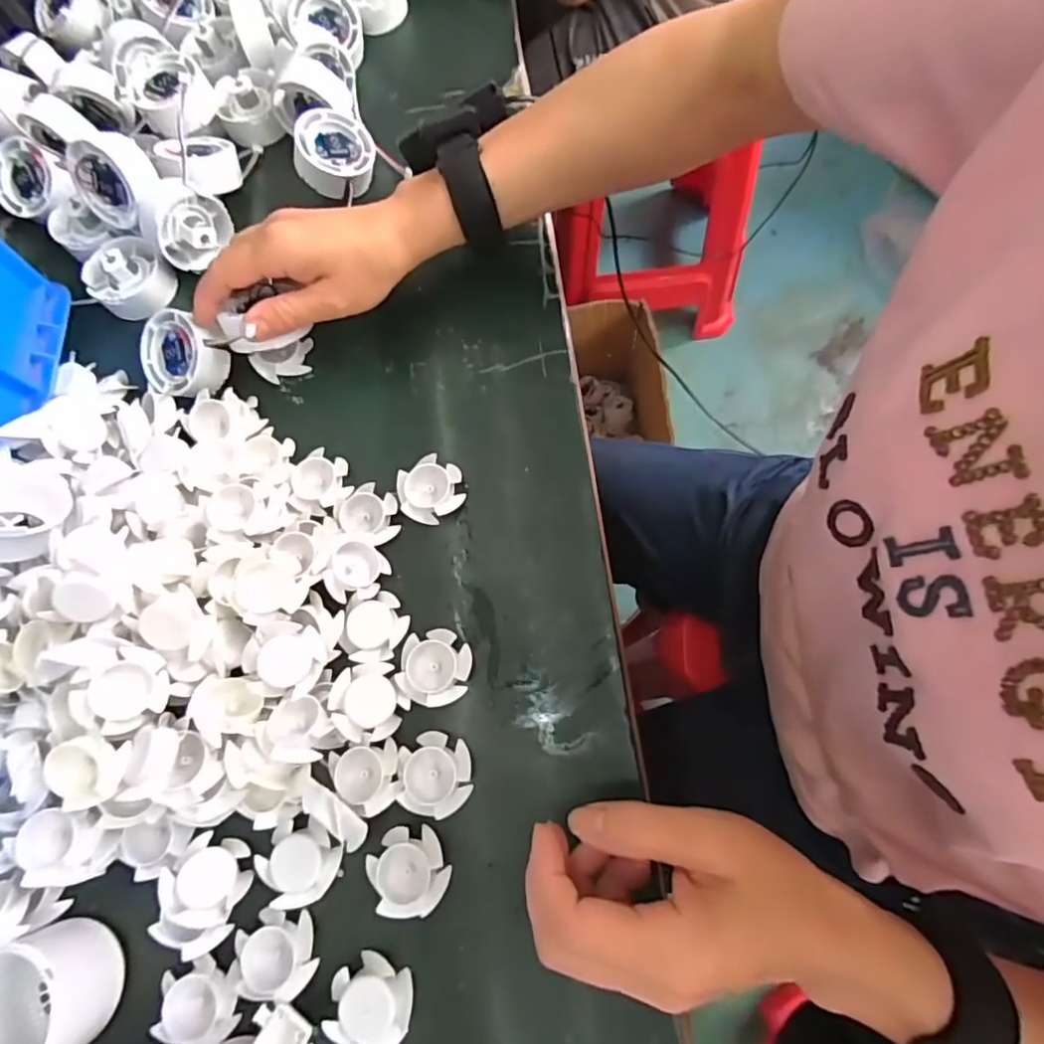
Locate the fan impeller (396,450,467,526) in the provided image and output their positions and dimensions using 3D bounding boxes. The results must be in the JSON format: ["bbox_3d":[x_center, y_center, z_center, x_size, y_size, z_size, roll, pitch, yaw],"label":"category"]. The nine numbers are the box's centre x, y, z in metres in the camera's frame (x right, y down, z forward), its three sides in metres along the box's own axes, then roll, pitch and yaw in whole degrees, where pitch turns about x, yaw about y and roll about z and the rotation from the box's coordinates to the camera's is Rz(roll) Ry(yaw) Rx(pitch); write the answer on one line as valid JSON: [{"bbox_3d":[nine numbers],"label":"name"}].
[{"bbox_3d":[-0.055,-0.020,0.354,0.040,0.010,0.037,-2,72,5],"label":"fan impeller"}]

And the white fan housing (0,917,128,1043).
[{"bbox_3d":[-0.241,0.235,0.283,0.064,0.042,0.059,-2,72,5],"label":"white fan housing"}]

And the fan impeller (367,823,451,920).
[{"bbox_3d":[-0.058,0.178,0.295,0.038,0.012,0.039,-33,72,-6],"label":"fan impeller"}]

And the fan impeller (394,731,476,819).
[{"bbox_3d":[-0.046,0.132,0.305,0.038,0.012,0.040,-2,72,5],"label":"fan impeller"}]

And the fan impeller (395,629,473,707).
[{"bbox_3d":[-0.048,0.080,0.322,0.039,0.009,0.040,-2,72,5],"label":"fan impeller"}]

